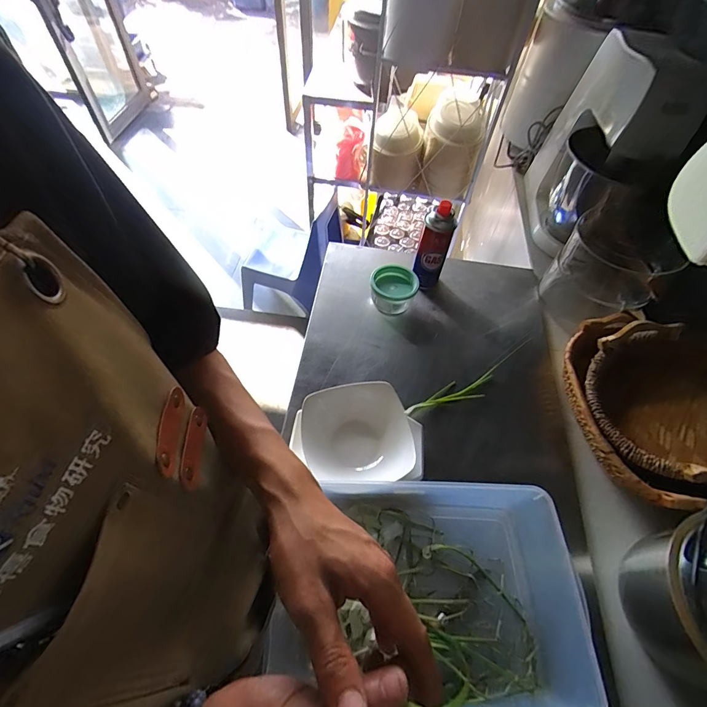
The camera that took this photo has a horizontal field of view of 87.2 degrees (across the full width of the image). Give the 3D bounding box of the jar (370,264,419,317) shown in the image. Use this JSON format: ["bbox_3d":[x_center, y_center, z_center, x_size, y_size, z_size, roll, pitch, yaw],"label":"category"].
[{"bbox_3d":[0.082,-0.129,0.791,0.092,0.080,0.093,2,57,-2],"label":"jar"}]

